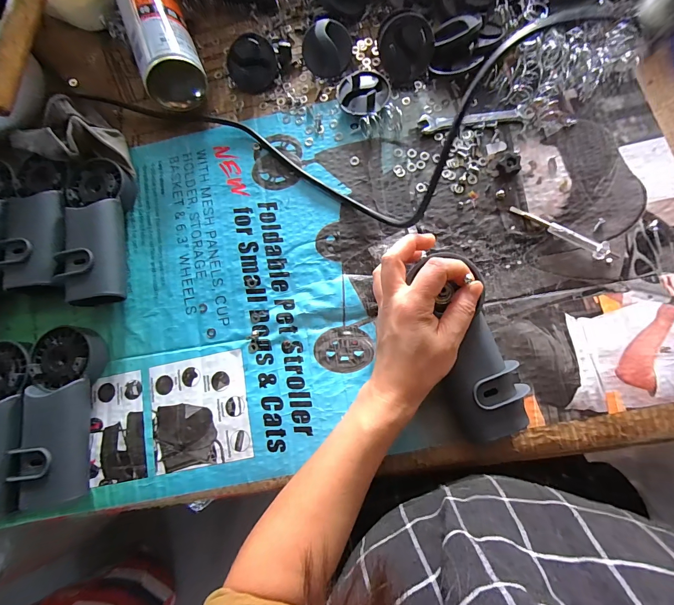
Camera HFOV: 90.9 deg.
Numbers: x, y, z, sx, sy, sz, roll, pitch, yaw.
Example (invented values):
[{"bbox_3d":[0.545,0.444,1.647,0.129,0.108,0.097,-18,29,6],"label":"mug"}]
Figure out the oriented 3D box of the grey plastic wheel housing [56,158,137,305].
[{"bbox_3d":[-0.257,-0.080,0.351,0.062,0.041,0.160,-7,80,3],"label":"grey plastic wheel housing"}]

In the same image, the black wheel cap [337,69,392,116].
[{"bbox_3d":[0.030,-0.231,0.367,0.058,0.020,0.056,-1,81,4],"label":"black wheel cap"}]

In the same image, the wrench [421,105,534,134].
[{"bbox_3d":[0.149,-0.197,0.358,0.116,0.004,0.023,1,81,4],"label":"wrench"}]

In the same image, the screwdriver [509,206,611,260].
[{"bbox_3d":[0.223,-0.074,0.332,0.099,0.010,0.013,33,85,9],"label":"screwdriver"}]

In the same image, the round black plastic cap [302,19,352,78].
[{"bbox_3d":[-0.010,-0.289,0.380,0.054,0.017,0.052,21,94,-24],"label":"round black plastic cap"}]

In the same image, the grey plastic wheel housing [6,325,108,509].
[{"bbox_3d":[-0.273,0.106,0.323,0.064,0.049,0.160,-4,81,4],"label":"grey plastic wheel housing"}]

